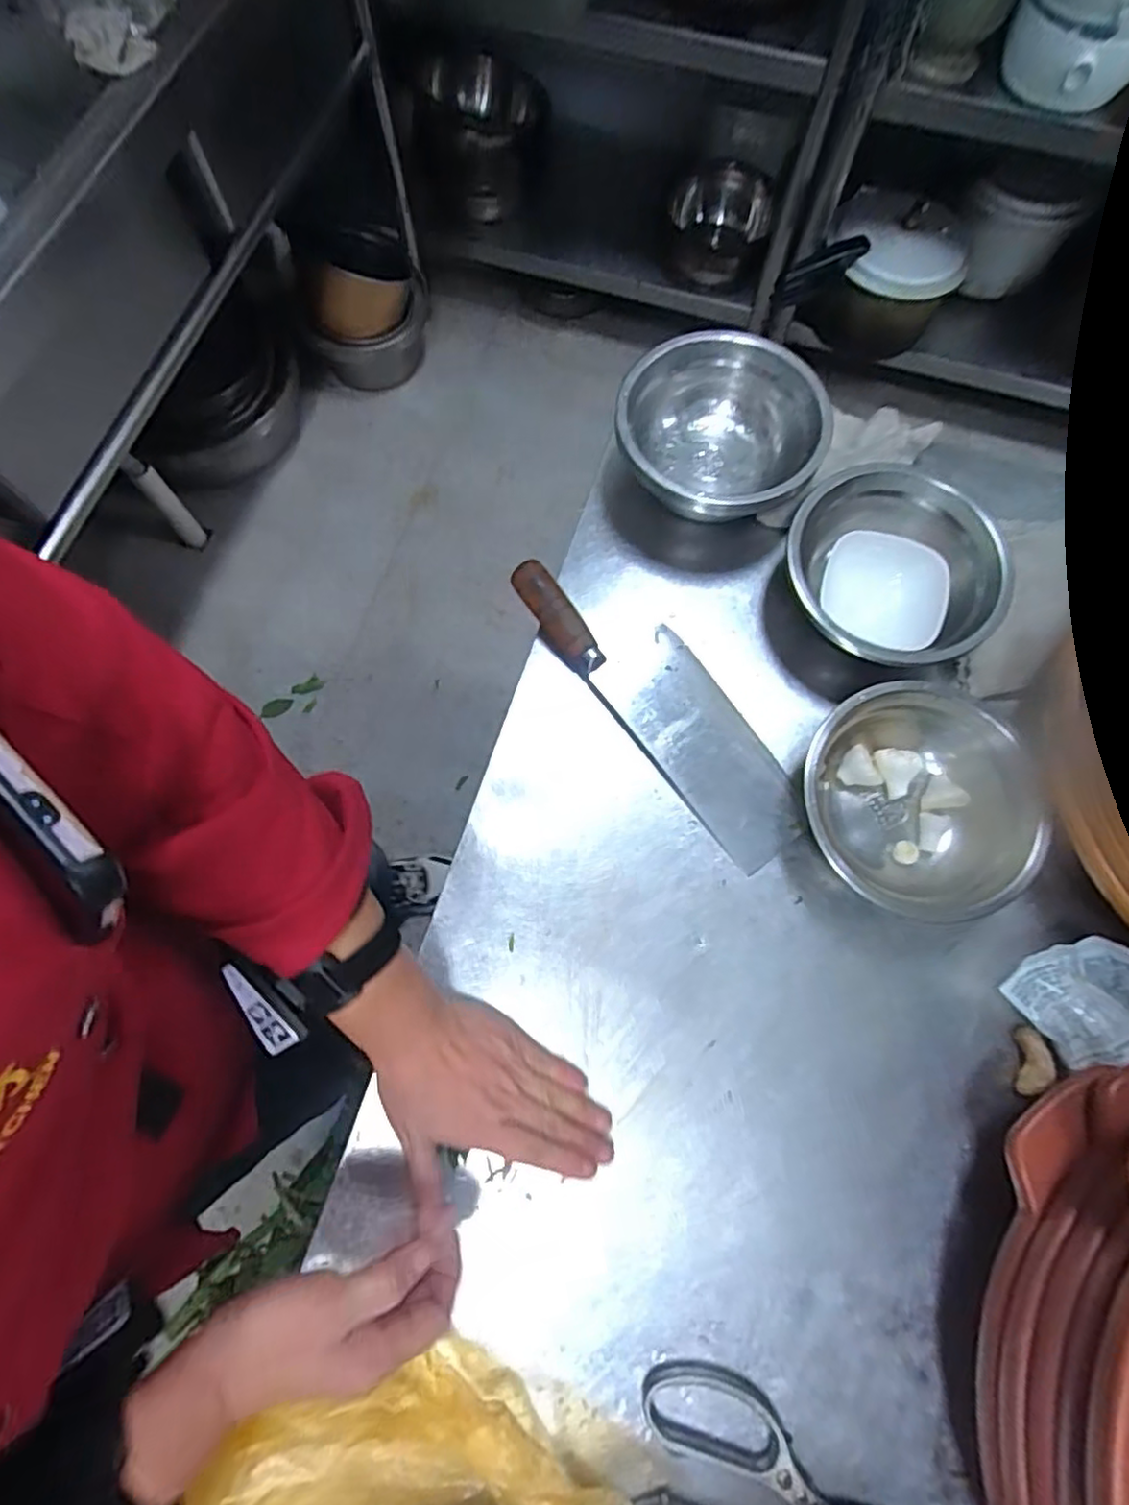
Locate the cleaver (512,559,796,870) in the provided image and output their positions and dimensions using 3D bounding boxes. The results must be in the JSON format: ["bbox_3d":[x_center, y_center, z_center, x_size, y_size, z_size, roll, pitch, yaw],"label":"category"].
[{"bbox_3d":[0.083,-0.046,0.535,0.083,0.048,0.298,-38,77,-11],"label":"cleaver"}]

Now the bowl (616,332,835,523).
[{"bbox_3d":[0.131,-0.267,0.561,0.162,0.074,0.158,0,73,-1],"label":"bowl"}]

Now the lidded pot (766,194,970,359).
[{"bbox_3d":[0.626,-0.993,1.373,0.341,0.199,0.215,15,73,4],"label":"lidded pot"}]

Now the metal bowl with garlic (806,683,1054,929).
[{"bbox_3d":[0.265,0.037,0.507,0.170,0.072,0.174,0,73,-1],"label":"metal bowl with garlic"}]

